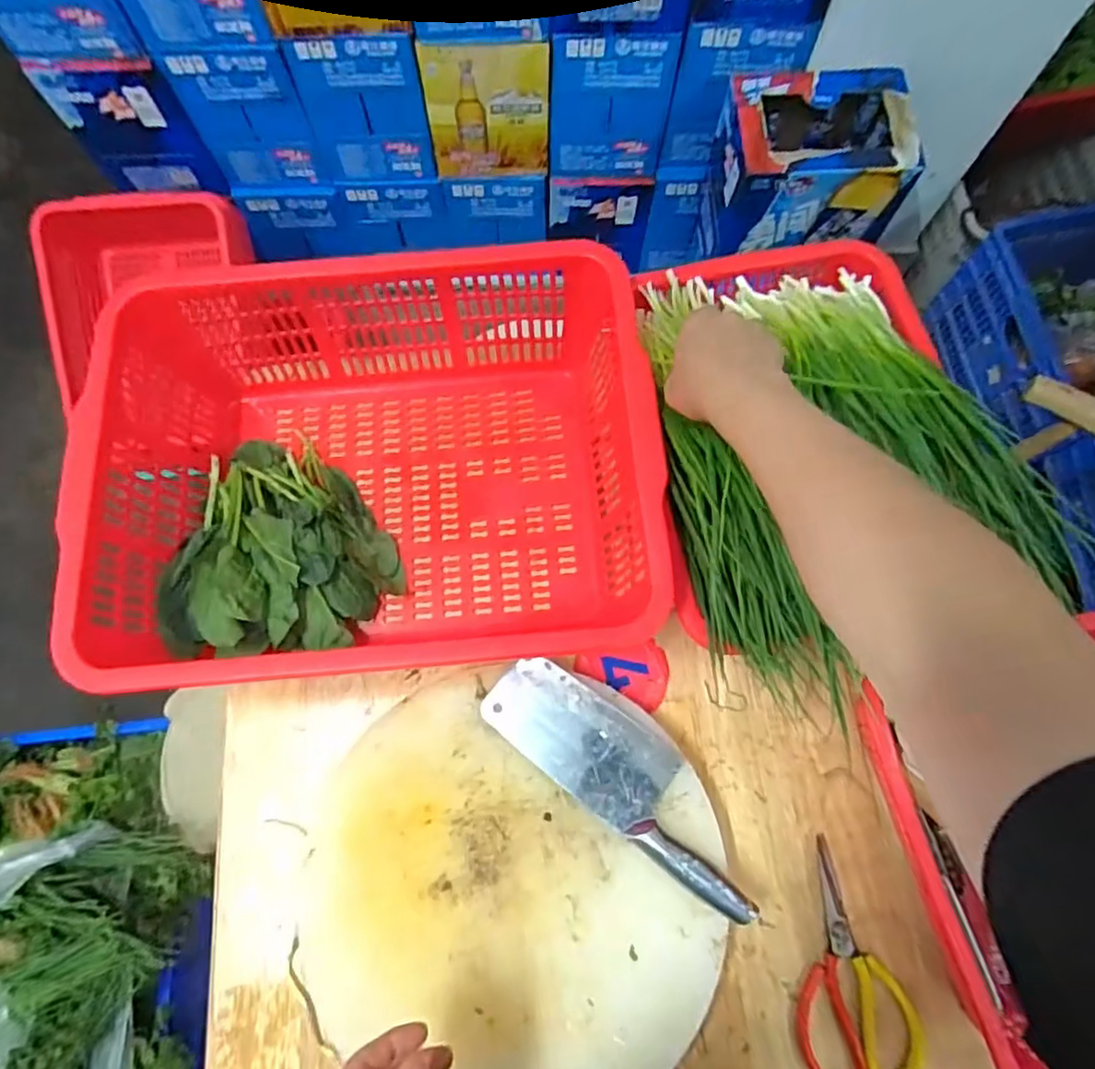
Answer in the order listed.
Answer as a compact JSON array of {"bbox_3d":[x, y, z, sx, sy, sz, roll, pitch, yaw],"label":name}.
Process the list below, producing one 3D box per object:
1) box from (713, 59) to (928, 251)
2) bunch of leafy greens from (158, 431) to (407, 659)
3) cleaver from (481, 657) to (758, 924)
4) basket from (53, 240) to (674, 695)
[{"bbox_3d":[0.461,-0.675,1.122,0.295,0.174,0.248,-4,73,-1],"label":"box"},{"bbox_3d":[-0.265,0.005,0.641,0.205,0.072,0.221,-8,73,-2],"label":"bunch of leafy greens"},{"bbox_3d":[0.071,0.212,0.569,0.275,0.022,0.091,36,76,10],"label":"cleaver"},{"bbox_3d":[-0.156,-0.065,0.624,0.486,0.170,0.367,-6,73,-2],"label":"basket"}]

